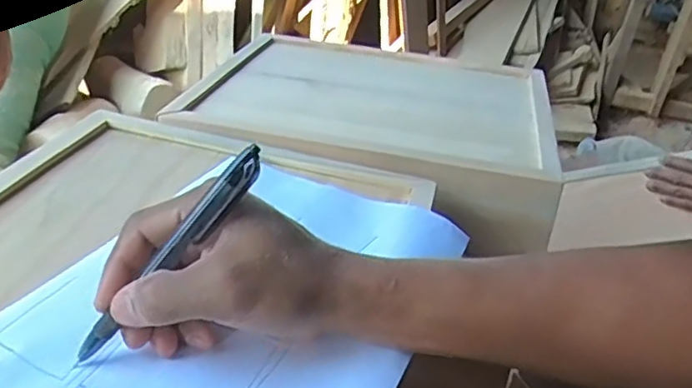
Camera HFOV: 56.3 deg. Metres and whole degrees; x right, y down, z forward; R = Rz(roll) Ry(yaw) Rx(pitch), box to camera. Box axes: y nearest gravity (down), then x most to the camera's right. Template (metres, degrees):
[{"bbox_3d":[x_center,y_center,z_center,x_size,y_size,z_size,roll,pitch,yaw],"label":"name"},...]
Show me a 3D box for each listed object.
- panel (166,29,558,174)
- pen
[{"bbox_3d":[0.038,-0.113,0.692,0.344,0.022,0.320,12,30,8],"label":"panel"},{"bbox_3d":[-0.087,0.031,0.317,0.011,0.136,0.011,39,5,-42],"label":"pen"}]

